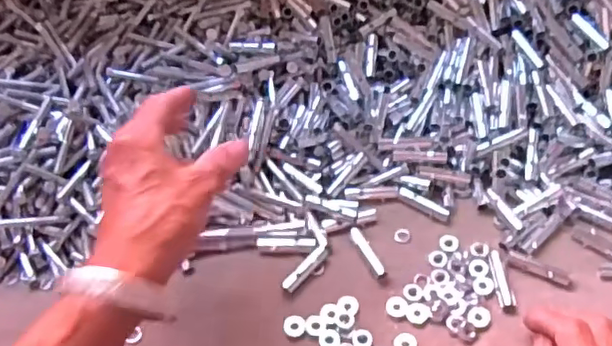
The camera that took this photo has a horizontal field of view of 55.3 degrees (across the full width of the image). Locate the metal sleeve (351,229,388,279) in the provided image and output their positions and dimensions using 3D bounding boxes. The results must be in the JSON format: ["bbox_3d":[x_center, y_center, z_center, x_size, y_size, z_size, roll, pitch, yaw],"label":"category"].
[{"bbox_3d":[0.047,0.061,0.442,0.009,0.008,0.046,-21,48,-14],"label":"metal sleeve"}]

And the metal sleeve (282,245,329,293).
[{"bbox_3d":[0.000,0.070,0.433,0.011,0.007,0.046,29,55,29],"label":"metal sleeve"}]

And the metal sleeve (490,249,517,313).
[{"bbox_3d":[0.138,0.075,0.413,0.011,0.005,0.048,-4,46,2],"label":"metal sleeve"}]

